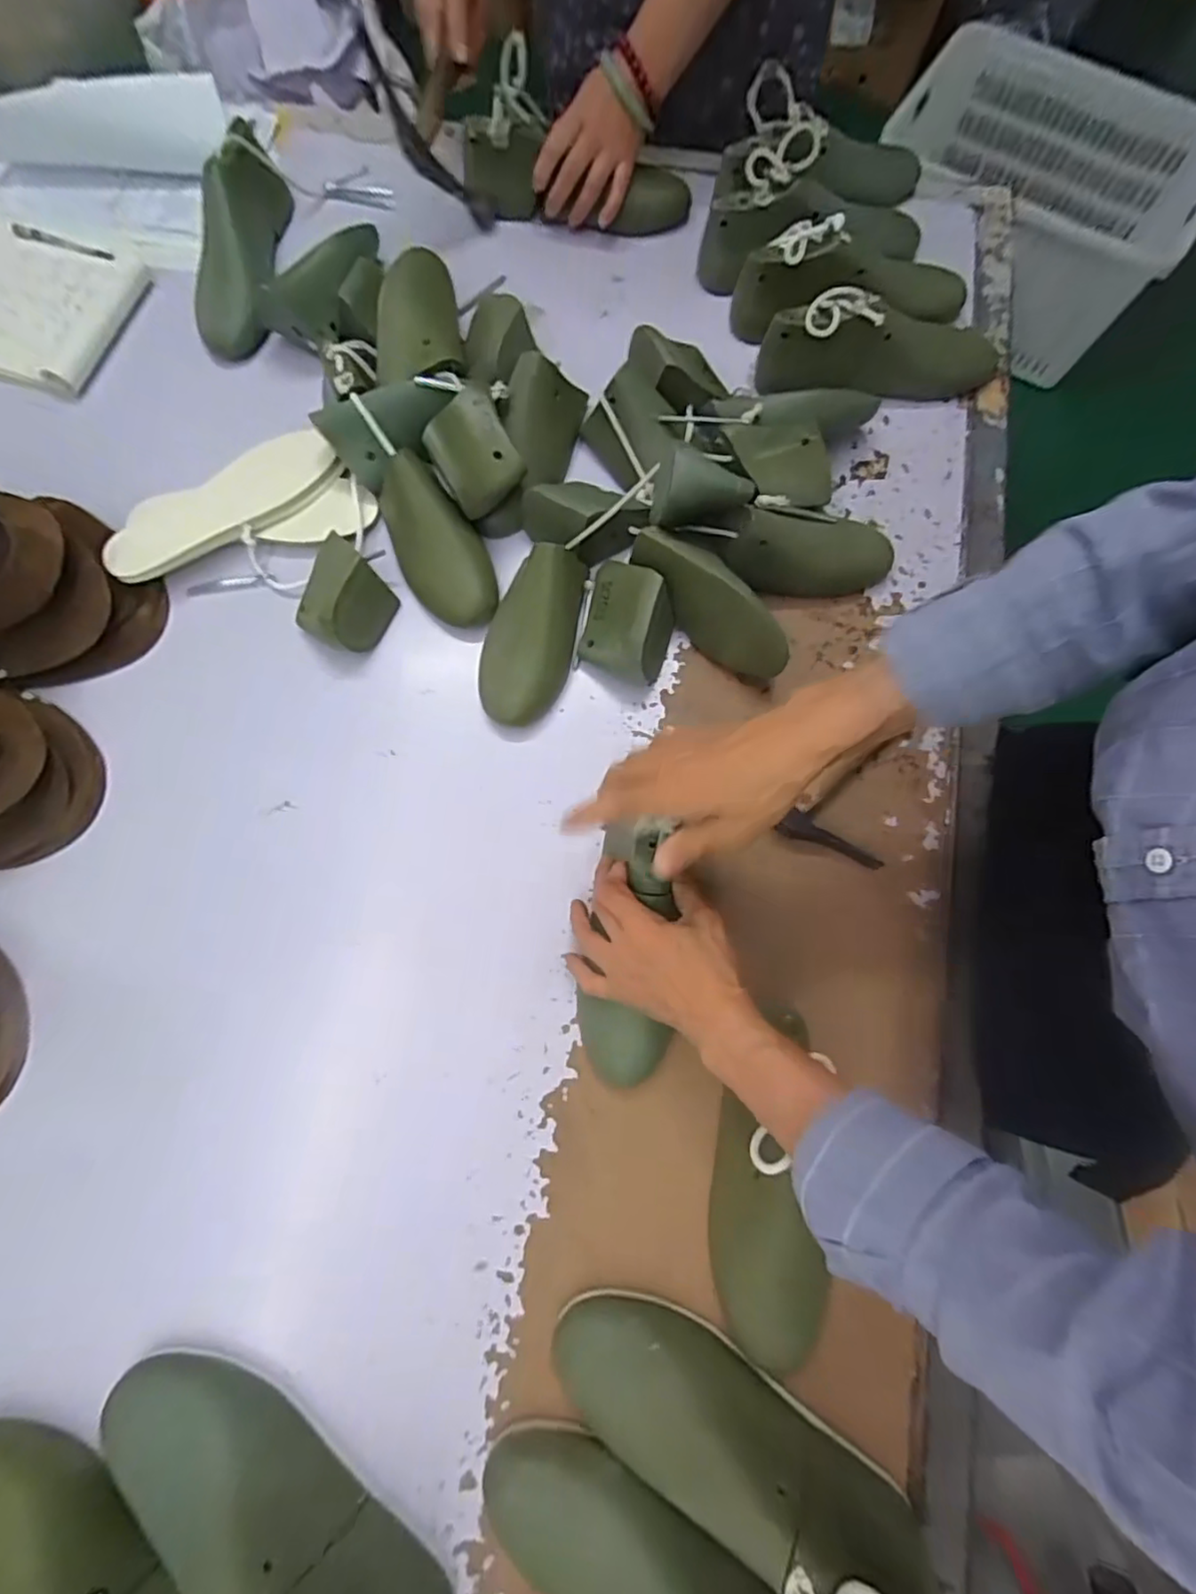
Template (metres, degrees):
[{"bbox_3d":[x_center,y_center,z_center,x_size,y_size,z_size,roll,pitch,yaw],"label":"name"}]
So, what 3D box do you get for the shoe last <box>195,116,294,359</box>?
[{"bbox_3d":[-0.385,-0.598,0.678,0.098,0.094,0.219,-8,76,-1],"label":"shoe last"}]

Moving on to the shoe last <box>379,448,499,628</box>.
[{"bbox_3d":[-0.148,-0.231,0.580,0.082,0.069,0.148,-30,77,-6],"label":"shoe last"}]

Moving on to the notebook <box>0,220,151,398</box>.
[{"bbox_3d":[-0.638,-0.542,0.689,0.284,0.015,0.188,19,78,11],"label":"notebook"}]

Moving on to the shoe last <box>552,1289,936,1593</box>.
[{"bbox_3d":[0.096,0.428,0.413,0.270,0.090,0.082,24,77,21],"label":"shoe last"}]

